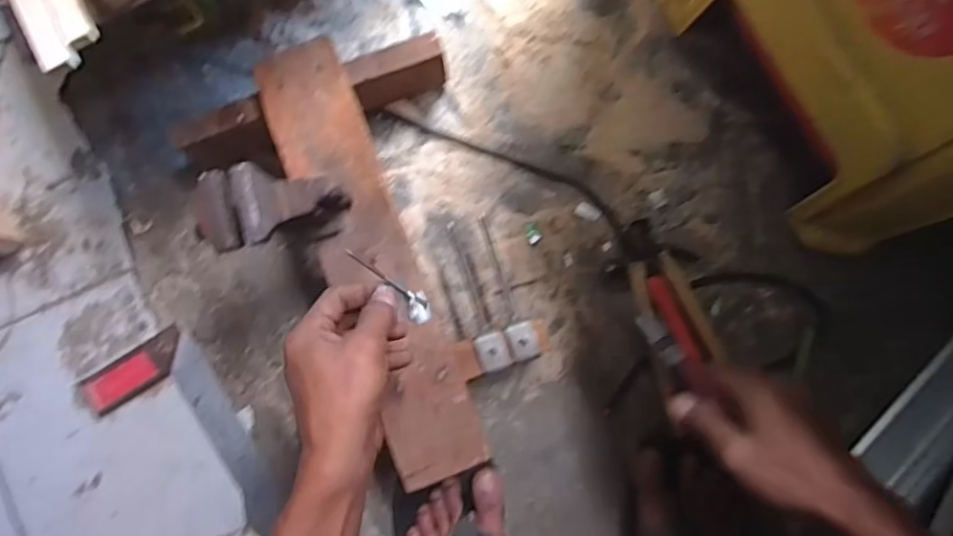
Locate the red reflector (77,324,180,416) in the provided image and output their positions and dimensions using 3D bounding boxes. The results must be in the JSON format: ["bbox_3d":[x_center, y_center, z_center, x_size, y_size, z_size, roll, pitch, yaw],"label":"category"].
[{"bbox_3d":[-0.356,0.108,0.600,0.113,0.012,0.042,-33,87,-3],"label":"red reflector"}]

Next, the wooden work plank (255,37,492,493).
[{"bbox_3d":[-0.096,-0.007,0.518,0.081,0.017,0.403,-21,86,-2],"label":"wooden work plank"}]

